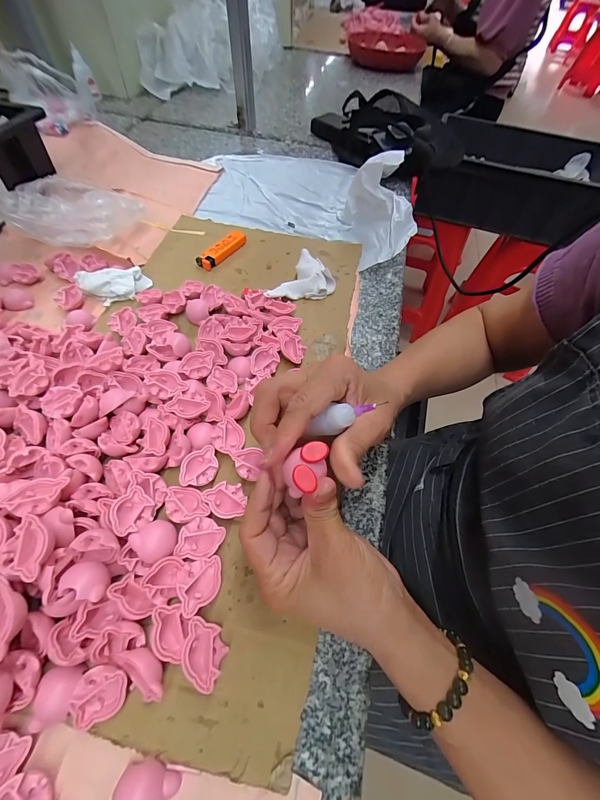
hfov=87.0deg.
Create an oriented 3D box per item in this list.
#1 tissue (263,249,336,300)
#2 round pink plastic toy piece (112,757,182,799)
[{"bbox_3d":[0.007,-0.142,0.393,0.057,0.023,0.098,28,60,12],"label":"tissue"},{"bbox_3d":[-0.086,0.216,0.170,0.030,0.011,0.030,2,58,-4],"label":"round pink plastic toy piece"}]

